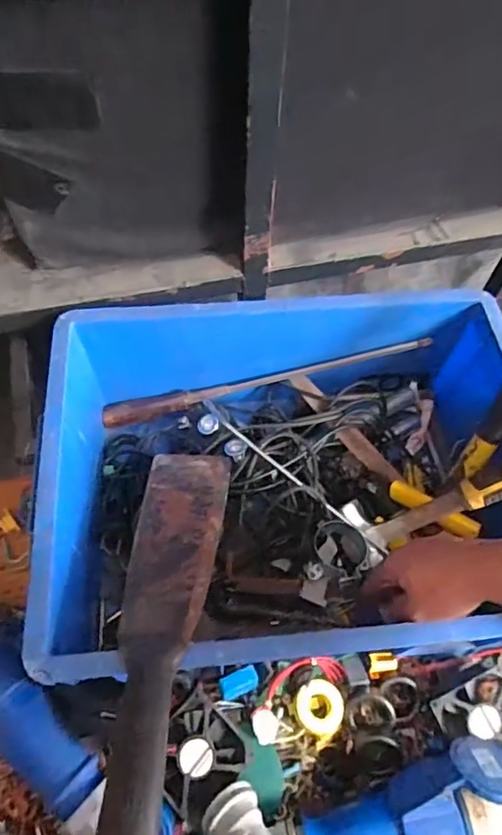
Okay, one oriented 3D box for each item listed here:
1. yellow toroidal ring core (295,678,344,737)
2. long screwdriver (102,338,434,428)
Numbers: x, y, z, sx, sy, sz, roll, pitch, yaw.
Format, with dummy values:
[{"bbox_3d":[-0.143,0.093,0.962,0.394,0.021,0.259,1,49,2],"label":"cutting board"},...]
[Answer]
[{"bbox_3d":[0.069,0.286,0.542,0.046,0.015,0.048,1,60,-2],"label":"yellow toroidal ring core"},{"bbox_3d":[0.011,-0.046,0.685,0.406,0.032,0.028,-13,60,7],"label":"long screwdriver"}]

